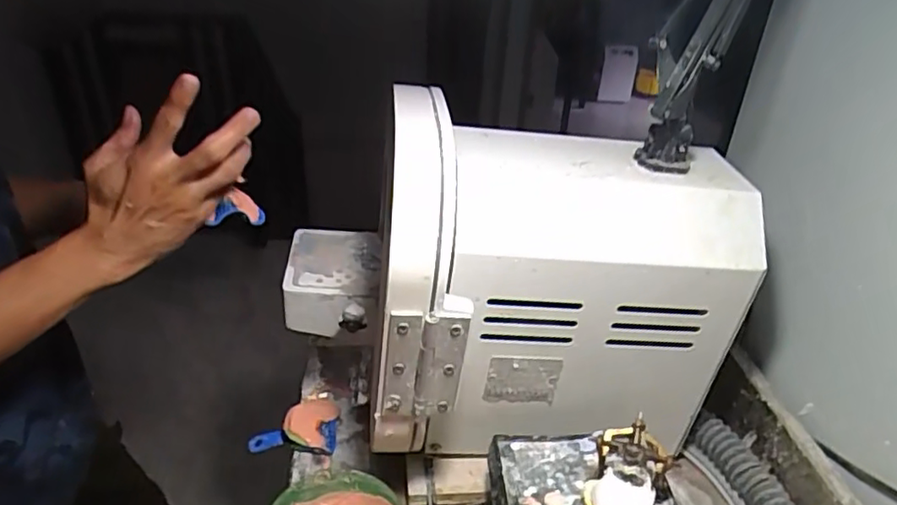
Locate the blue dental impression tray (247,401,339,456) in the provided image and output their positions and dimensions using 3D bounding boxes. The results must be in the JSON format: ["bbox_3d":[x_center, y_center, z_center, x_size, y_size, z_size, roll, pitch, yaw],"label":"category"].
[{"bbox_3d":[-0.177,0.201,0.708,0.099,0.046,0.063,4,32,2],"label":"blue dental impression tray"}]

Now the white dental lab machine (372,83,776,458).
[{"bbox_3d":[0.092,0.014,0.656,0.349,0.286,0.288,-3,33,-9],"label":"white dental lab machine"}]

